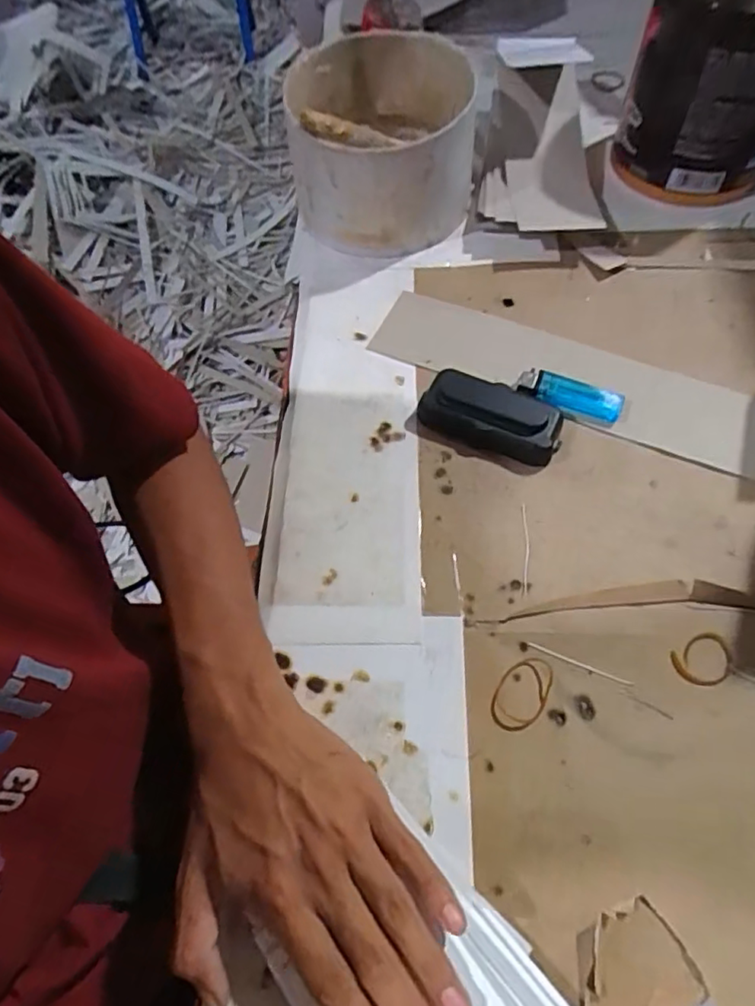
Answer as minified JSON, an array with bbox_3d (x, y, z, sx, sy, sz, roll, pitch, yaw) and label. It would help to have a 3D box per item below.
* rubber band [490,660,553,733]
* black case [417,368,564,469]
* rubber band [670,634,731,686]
[{"bbox_3d":[0.090,0.118,0.367,0.030,0.004,0.049,23,65,15],"label":"rubber band"},{"bbox_3d":[0.087,-0.067,0.453,0.106,0.025,0.054,21,65,14],"label":"black case"},{"bbox_3d":[0.207,0.101,0.373,0.039,0.004,0.029,-25,63,-10],"label":"rubber band"}]

